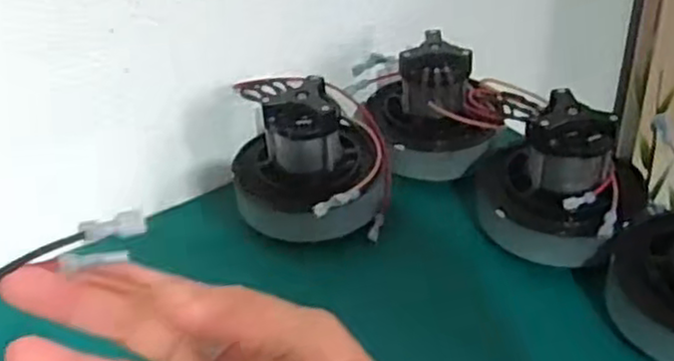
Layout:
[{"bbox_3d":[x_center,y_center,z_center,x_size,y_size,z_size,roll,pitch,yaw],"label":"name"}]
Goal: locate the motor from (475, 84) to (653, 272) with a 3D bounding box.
[{"bbox_3d":[0.173,-0.001,0.557,0.127,0.096,0.107,6,37,14],"label":"motor"}]

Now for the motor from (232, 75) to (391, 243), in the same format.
[{"bbox_3d":[-0.022,-0.033,0.619,0.128,0.103,0.155,-3,36,2],"label":"motor"}]

